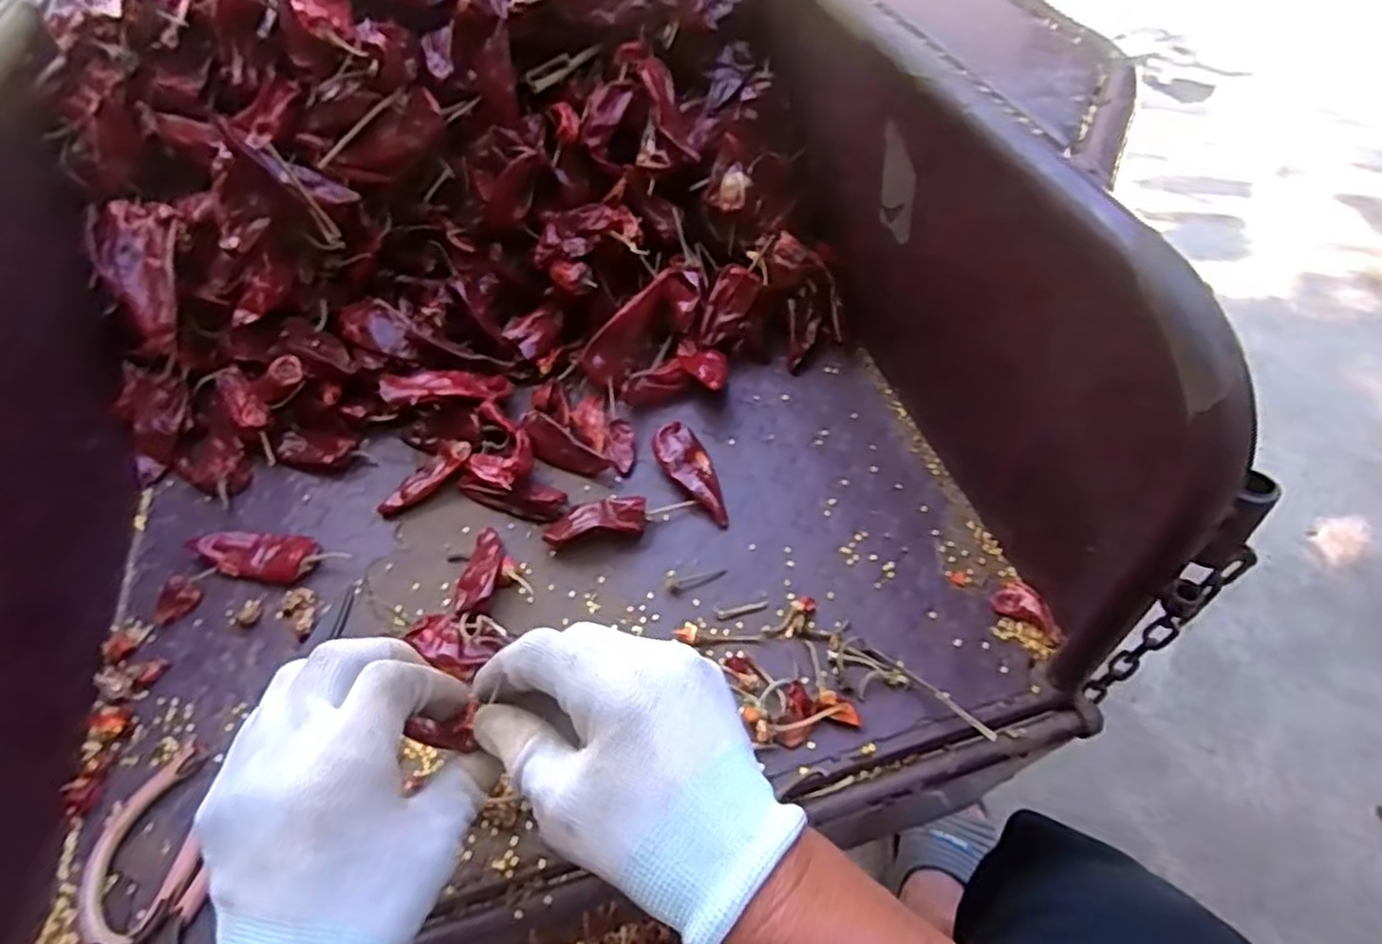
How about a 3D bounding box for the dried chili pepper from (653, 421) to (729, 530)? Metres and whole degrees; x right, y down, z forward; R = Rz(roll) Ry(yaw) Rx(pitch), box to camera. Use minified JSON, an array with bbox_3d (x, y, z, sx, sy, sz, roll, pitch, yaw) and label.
[{"bbox_3d":[0.002,0.002,0.490,0.030,0.018,0.080,-24,56,-13],"label":"dried chili pepper"}]

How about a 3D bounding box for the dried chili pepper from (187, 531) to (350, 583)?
[{"bbox_3d":[-0.280,0.054,0.481,0.101,0.016,0.034,7,55,8],"label":"dried chili pepper"}]

